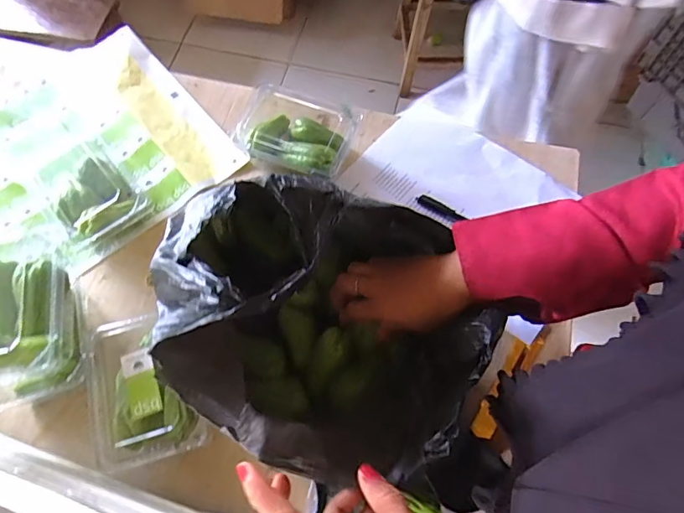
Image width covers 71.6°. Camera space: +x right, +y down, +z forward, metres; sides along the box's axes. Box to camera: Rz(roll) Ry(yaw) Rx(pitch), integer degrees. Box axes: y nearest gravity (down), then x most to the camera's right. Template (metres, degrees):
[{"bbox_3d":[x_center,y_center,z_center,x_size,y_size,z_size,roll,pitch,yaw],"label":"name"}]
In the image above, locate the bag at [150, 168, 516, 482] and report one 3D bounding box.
[{"bbox_3d":[-0.023,0.052,0.404,0.280,0.209,0.224,16,66,7],"label":"bag"}]

